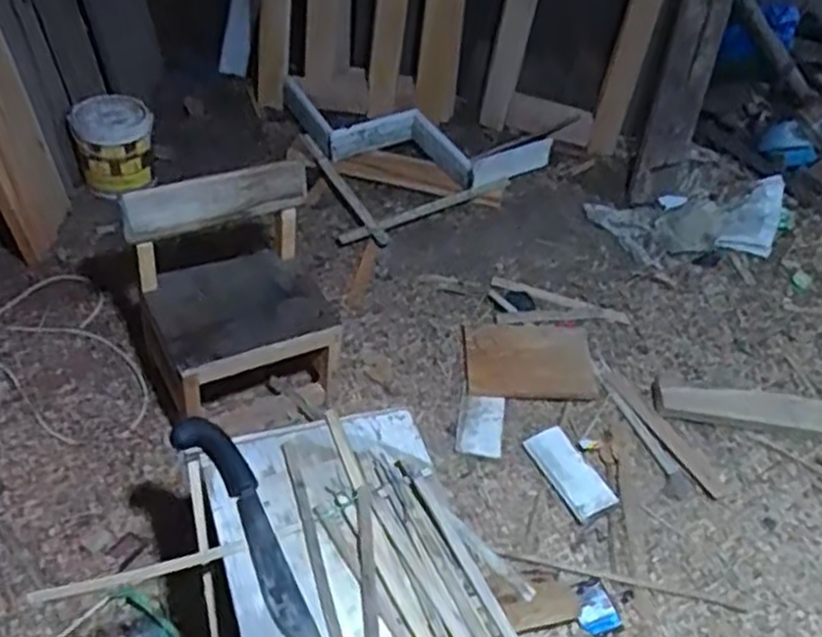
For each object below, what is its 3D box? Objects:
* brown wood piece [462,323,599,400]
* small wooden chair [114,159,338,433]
[{"bbox_3d":[0.252,0.090,1.667,0.271,0.020,0.207,1,44,-6],"label":"brown wood piece"},{"bbox_3d":[-0.315,-0.027,1.424,0.326,0.391,0.314,-15,48,-22],"label":"small wooden chair"}]

